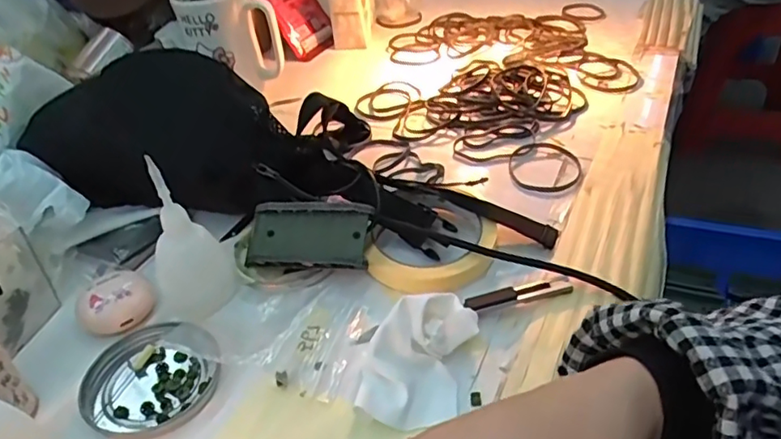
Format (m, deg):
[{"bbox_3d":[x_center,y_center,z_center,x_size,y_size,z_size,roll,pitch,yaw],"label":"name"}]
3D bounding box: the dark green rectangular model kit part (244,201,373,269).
[{"bbox_3d":[-0.059,0.010,0.409,0.094,0.015,0.046,2,76,21],"label":"dark green rectangular model kit part"}]

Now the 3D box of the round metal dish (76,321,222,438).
[{"bbox_3d":[-0.143,0.094,0.352,0.078,0.010,0.076,-2,38,2],"label":"round metal dish"}]

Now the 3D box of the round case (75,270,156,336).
[{"bbox_3d":[-0.183,0.056,0.392,0.046,0.020,0.041,-30,45,-29],"label":"round case"}]

